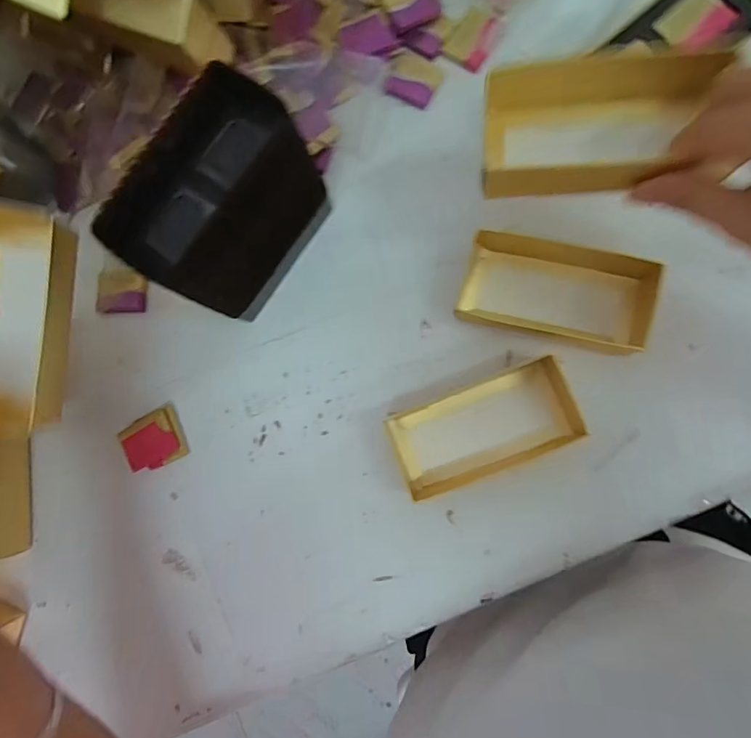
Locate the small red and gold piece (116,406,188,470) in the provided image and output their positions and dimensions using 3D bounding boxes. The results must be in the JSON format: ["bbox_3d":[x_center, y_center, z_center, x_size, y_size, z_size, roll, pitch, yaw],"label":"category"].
[{"bbox_3d":[-0.165,0.054,0.327,0.042,0.013,0.038,-28,81,5],"label":"small red and gold piece"}]

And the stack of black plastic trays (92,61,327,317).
[{"bbox_3d":[-0.088,-0.095,0.276,0.058,0.112,0.120,33,90,10],"label":"stack of black plastic trays"}]

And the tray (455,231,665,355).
[{"bbox_3d":[0.120,-0.053,0.290,0.118,0.026,0.064,15,87,10],"label":"tray"}]

